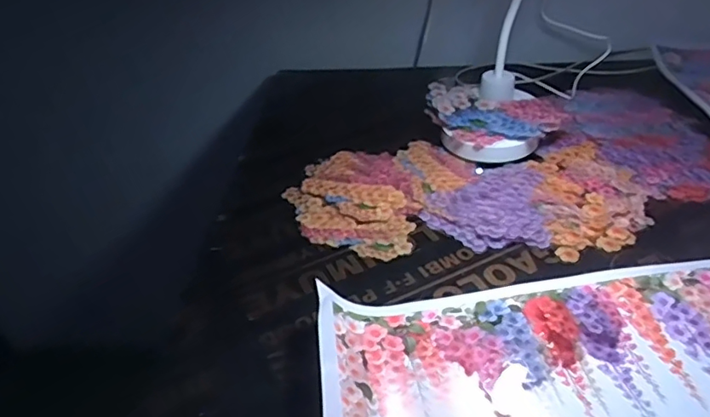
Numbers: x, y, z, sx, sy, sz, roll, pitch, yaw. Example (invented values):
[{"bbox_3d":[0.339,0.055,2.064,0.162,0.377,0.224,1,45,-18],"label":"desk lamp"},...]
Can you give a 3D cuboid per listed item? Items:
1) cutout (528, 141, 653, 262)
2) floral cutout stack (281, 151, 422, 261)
[{"bbox_3d":[0.240,-0.014,0.558,0.114,0.009,0.164,-5,38,1],"label":"cutout"},{"bbox_3d":[-0.002,-0.008,0.579,0.126,0.005,0.180,-10,41,-6],"label":"floral cutout stack"}]

